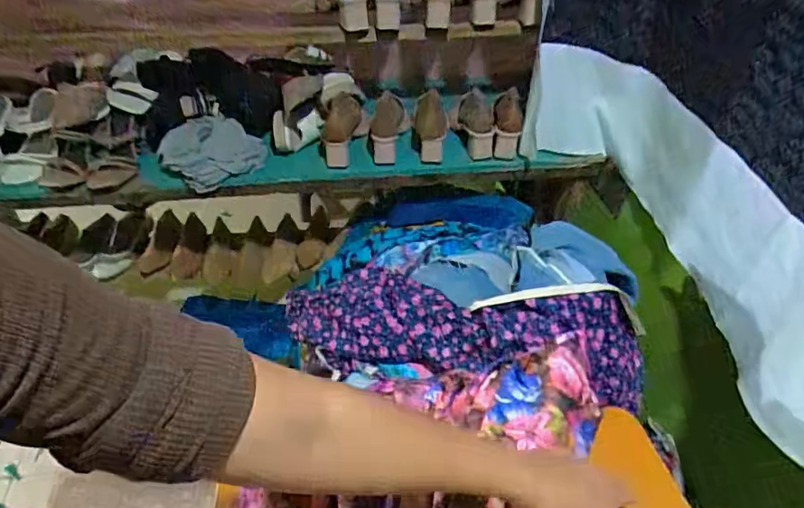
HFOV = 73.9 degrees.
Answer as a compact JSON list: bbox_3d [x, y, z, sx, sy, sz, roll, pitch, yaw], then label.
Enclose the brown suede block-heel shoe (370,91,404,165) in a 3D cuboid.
[{"bbox_3d":[-0.034,-0.279,1.164,0.080,0.099,0.171,3,42,-2],"label":"brown suede block-heel shoe"}]

